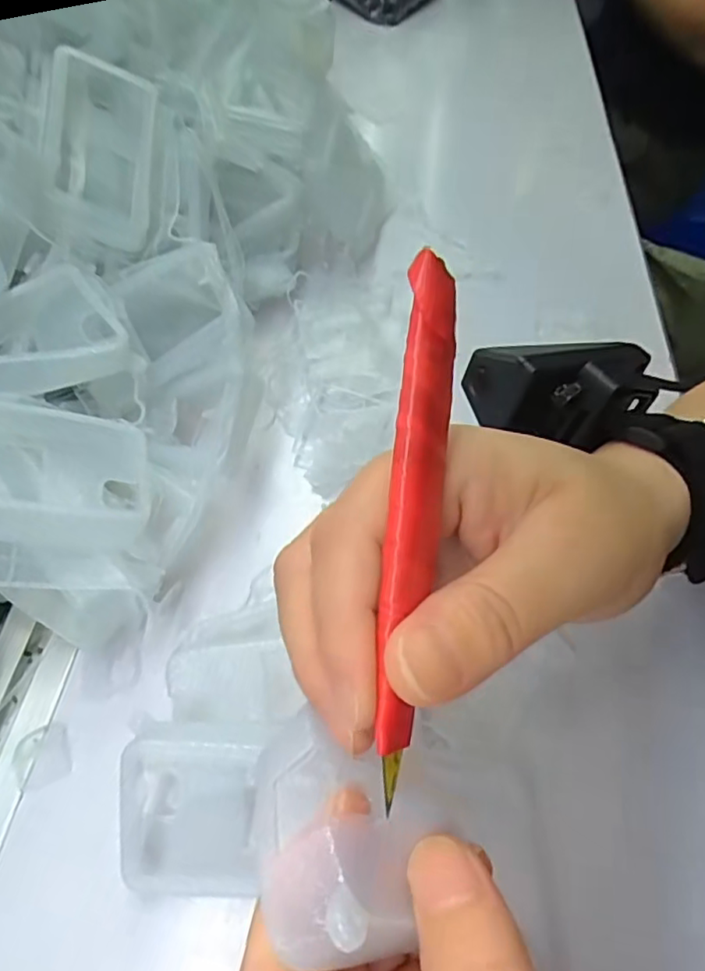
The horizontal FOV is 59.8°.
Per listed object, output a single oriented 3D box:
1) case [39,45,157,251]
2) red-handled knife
[{"bbox_3d":[-0.135,-0.182,0.326,0.055,0.019,0.107,10,69,-39],"label":"case"},{"bbox_3d":[0.013,0.004,0.130,0.010,0.009,0.111,6,82,6],"label":"red-handled knife"}]

